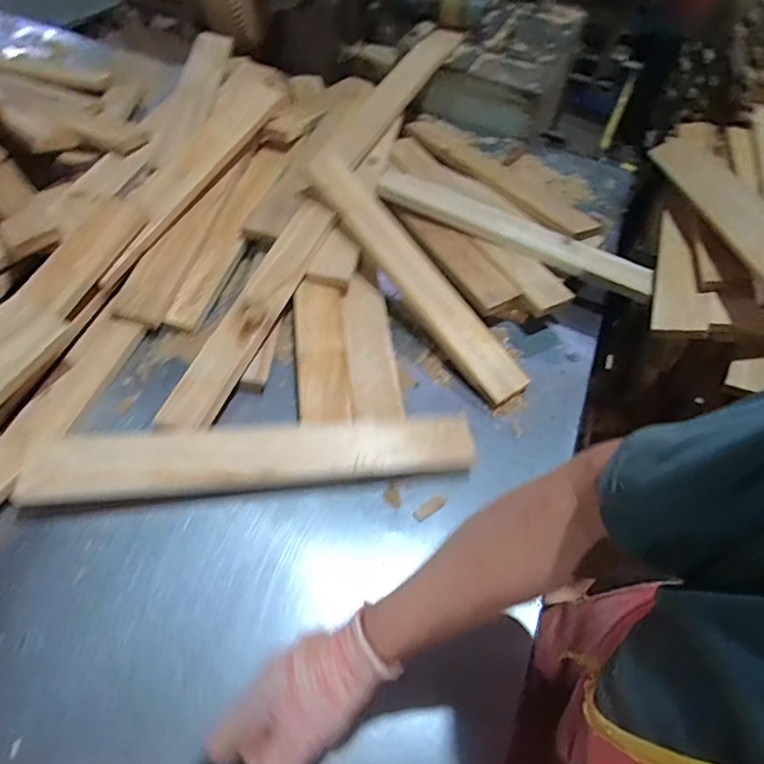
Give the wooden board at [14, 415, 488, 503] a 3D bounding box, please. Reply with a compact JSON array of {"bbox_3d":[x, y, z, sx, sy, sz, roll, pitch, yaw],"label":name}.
[{"bbox_3d":[-0.135,0.087,0.621,0.506,0.025,0.076,-2,69,-12],"label":"wooden board"}]

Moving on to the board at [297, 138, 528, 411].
[{"bbox_3d":[0.047,-0.182,0.826,0.090,0.034,0.505,-33,74,-20],"label":"board"}]

